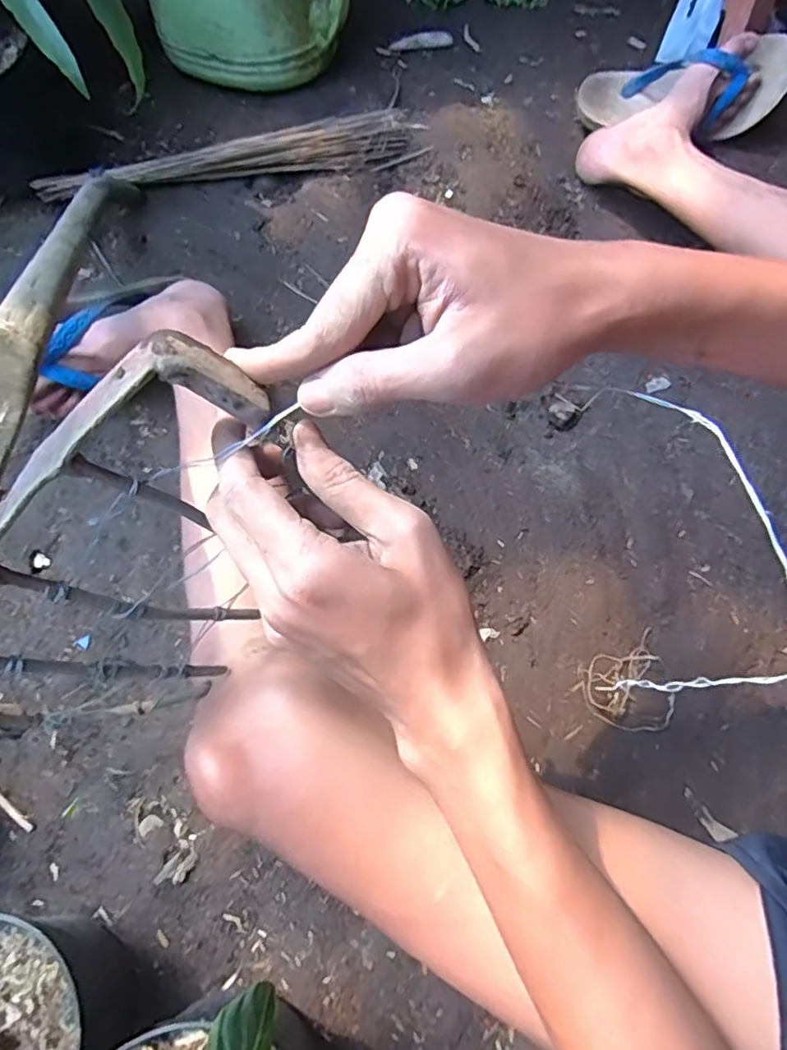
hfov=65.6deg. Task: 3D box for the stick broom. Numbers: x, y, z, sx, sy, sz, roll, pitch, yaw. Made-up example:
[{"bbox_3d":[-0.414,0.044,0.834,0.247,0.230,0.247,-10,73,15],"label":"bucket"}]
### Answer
[{"bbox_3d":[-0.204,-0.467,0.790,0.488,0.029,0.066,-12,70,-3],"label":"stick broom"}]

